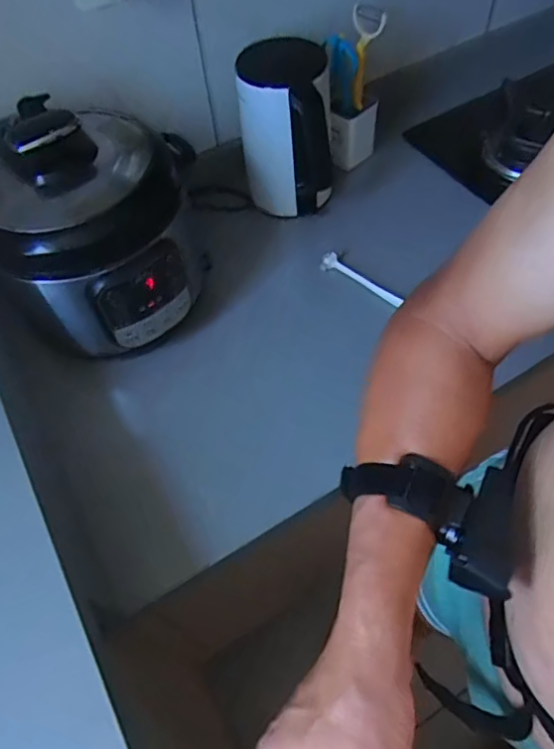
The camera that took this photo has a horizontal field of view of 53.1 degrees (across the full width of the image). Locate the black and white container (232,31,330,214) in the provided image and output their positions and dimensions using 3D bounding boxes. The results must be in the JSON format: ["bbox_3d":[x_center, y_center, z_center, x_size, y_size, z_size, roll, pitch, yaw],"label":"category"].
[{"bbox_3d":[0.014,-0.378,0.877,0.129,0.220,0.149,-5,57,1],"label":"black and white container"}]

